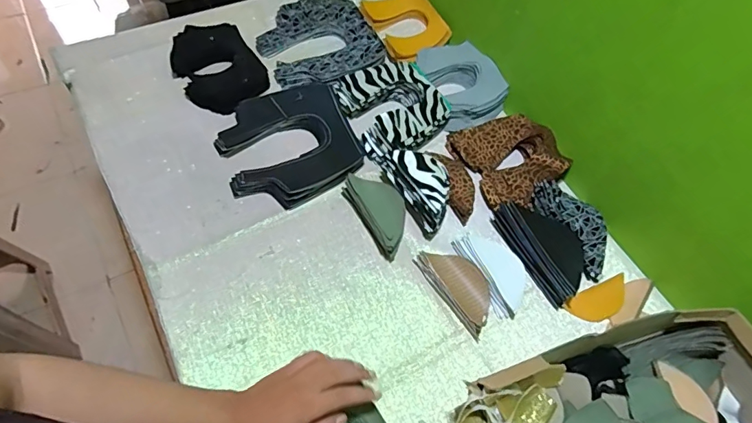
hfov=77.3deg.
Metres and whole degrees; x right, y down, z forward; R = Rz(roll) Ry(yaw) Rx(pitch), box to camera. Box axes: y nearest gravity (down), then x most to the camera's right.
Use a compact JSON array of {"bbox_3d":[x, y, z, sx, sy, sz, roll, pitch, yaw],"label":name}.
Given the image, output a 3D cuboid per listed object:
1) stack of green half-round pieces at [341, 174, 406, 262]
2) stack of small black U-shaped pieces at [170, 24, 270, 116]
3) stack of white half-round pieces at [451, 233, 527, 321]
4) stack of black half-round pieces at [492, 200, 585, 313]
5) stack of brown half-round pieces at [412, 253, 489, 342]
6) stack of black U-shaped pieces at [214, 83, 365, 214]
[{"bbox_3d":[0.003,0.001,0.643,0.060,0.051,0.120,-29,68,-22],"label":"stack of green half-round pieces"},{"bbox_3d":[-0.255,-0.233,0.755,0.122,0.019,0.176,-27,67,-21],"label":"stack of small black U-shaped pieces"},{"bbox_3d":[0.160,0.077,0.625,0.063,0.021,0.118,-22,65,-19],"label":"stack of white half-round pieces"},{"bbox_3d":[0.234,0.044,0.643,0.086,0.039,0.151,-24,66,-19],"label":"stack of black half-round pieces"},{"bbox_3d":[0.109,0.095,0.611,0.057,0.028,0.121,-29,68,-22],"label":"stack of brown half-round pieces"},{"bbox_3d":[-0.130,-0.102,0.684,0.184,0.032,0.182,-22,65,-19],"label":"stack of black U-shaped pieces"}]

